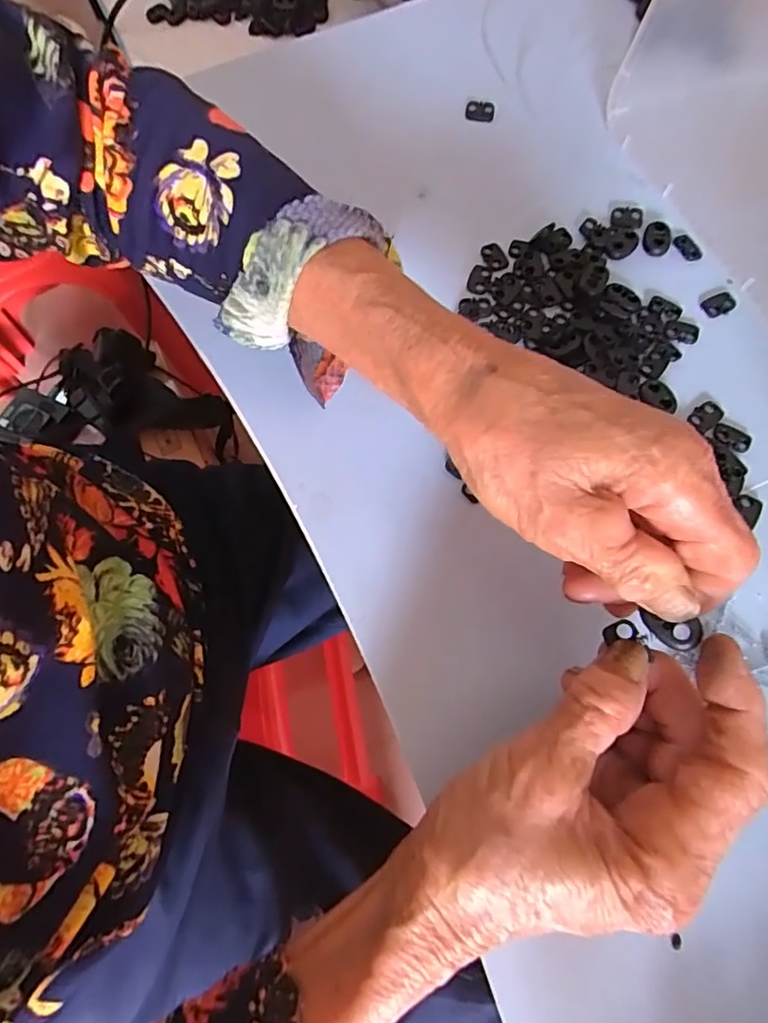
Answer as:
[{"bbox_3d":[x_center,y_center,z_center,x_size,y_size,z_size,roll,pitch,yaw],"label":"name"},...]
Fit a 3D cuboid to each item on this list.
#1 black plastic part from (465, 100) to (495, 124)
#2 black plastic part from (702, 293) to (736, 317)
[{"bbox_3d":[0.062,-0.257,0.358,0.018,0.008,0.008,8,71,6],"label":"black plastic part"},{"bbox_3d":[0.187,-0.116,0.311,0.019,0.005,0.012,-30,72,-7],"label":"black plastic part"}]

